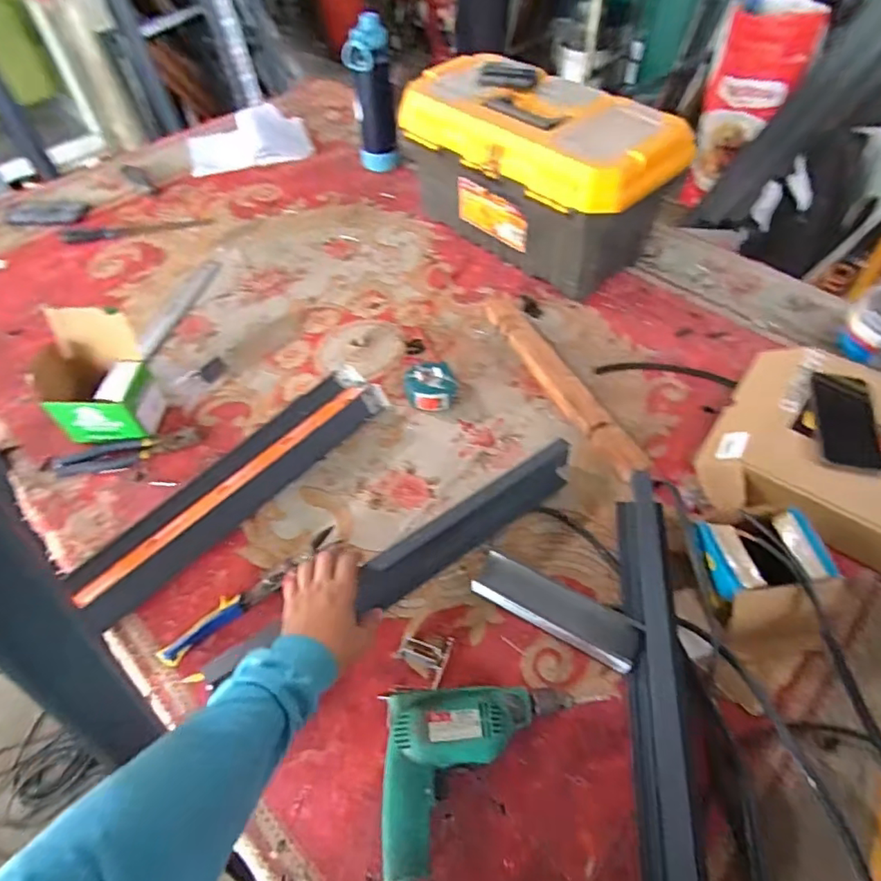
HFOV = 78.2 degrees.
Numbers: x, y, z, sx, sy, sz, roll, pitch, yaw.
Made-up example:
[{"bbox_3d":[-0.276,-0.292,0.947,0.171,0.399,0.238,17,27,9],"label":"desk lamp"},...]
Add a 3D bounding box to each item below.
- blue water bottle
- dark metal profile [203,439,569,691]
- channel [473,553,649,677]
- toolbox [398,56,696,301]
[{"bbox_3d":[-0.152,-0.749,1.217,0.096,0.297,0.070,-7,52,-4],"label":"blue water bottle"},{"bbox_3d":[0.040,0.105,0.692,0.345,0.075,0.038,-29,56,-28],"label":"dark metal profile"},{"bbox_3d":[0.136,0.200,0.644,0.194,0.028,0.056,25,57,20],"label":"channel"},{"bbox_3d":[0.175,-0.496,1.023,0.258,0.270,0.491,-38,61,-24],"label":"toolbox"}]

